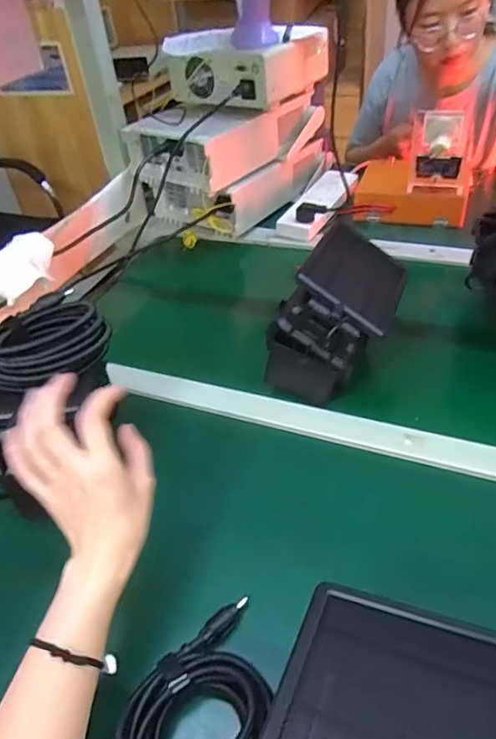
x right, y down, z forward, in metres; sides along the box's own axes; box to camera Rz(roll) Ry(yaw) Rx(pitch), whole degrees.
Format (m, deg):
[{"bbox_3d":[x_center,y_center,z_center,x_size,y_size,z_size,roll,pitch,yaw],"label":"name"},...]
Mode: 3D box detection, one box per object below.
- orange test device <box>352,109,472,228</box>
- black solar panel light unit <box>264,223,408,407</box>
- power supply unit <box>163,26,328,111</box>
[{"bbox_3d":[0.326,-0.398,1.016,0.210,0.197,0.163,12,44,21],"label":"orange test device"},{"bbox_3d":[0.114,-0.068,0.655,0.128,0.164,0.188,16,46,25],"label":"black solar panel light unit"},{"bbox_3d":[-0.016,-0.579,1.001,0.252,0.092,0.217,26,50,32],"label":"power supply unit"}]

